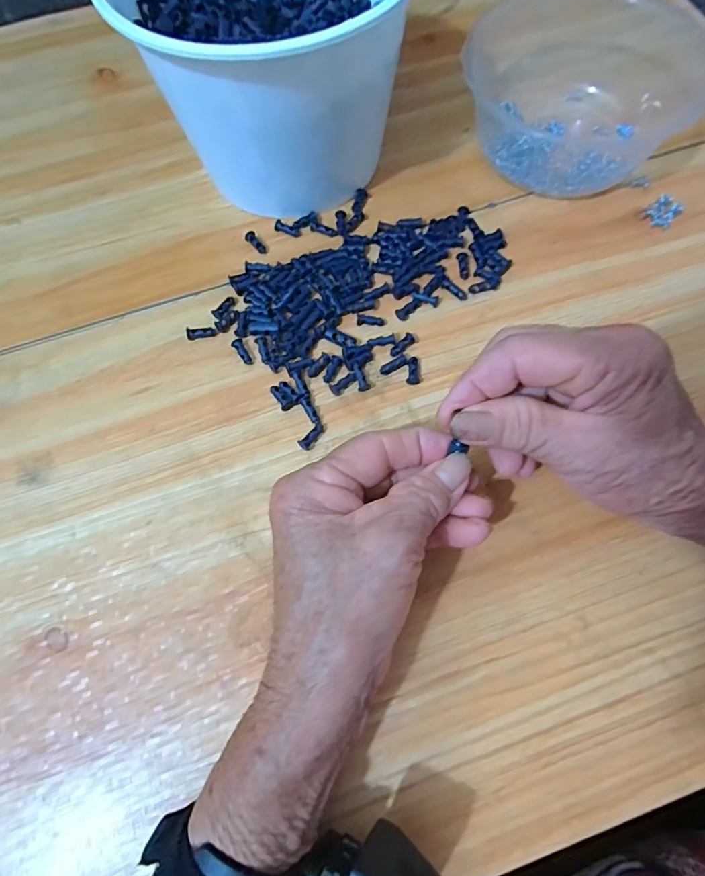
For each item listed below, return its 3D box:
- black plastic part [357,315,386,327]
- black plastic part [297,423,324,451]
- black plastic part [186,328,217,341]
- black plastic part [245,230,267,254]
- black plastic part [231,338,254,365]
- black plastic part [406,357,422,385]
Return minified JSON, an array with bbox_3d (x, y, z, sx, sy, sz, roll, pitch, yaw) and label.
[{"bbox_3d":[0.011,-0.071,0.286,0.017,0.004,0.006,0,71,2],"label":"black plastic part"},{"bbox_3d":[-0.022,-0.001,0.263,0.007,0.005,0.017,37,76,13],"label":"black plastic part"},{"bbox_3d":[-0.091,-0.064,0.286,0.017,0.004,0.007,-11,71,-2],"label":"black plastic part"},{"bbox_3d":[-0.062,-0.126,0.307,0.008,0.004,0.019,-33,73,-9],"label":"black plastic part"},{"bbox_3d":[-0.065,-0.051,0.281,0.007,0.004,0.018,-27,72,-8],"label":"black plastic part"},{"bbox_3d":[0.036,-0.039,0.275,0.008,0.004,0.017,6,71,4],"label":"black plastic part"}]

